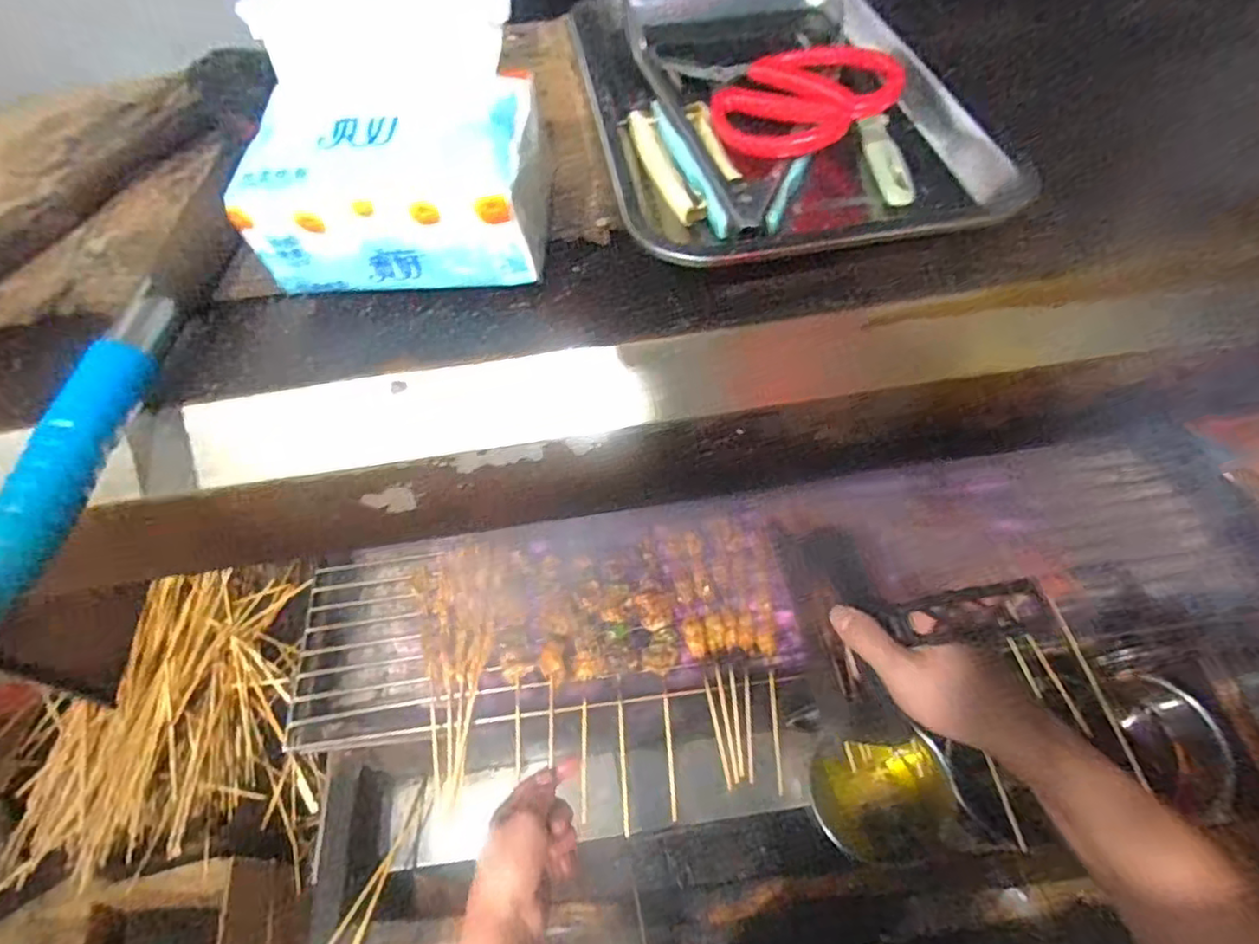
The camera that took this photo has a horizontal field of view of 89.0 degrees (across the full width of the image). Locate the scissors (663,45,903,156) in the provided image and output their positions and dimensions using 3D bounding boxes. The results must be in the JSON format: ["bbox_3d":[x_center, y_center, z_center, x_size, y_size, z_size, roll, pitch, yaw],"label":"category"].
[{"bbox_3d":[0.072,-0.227,0.371,0.078,0.033,0.153,-31,59,-17],"label":"scissors"}]

